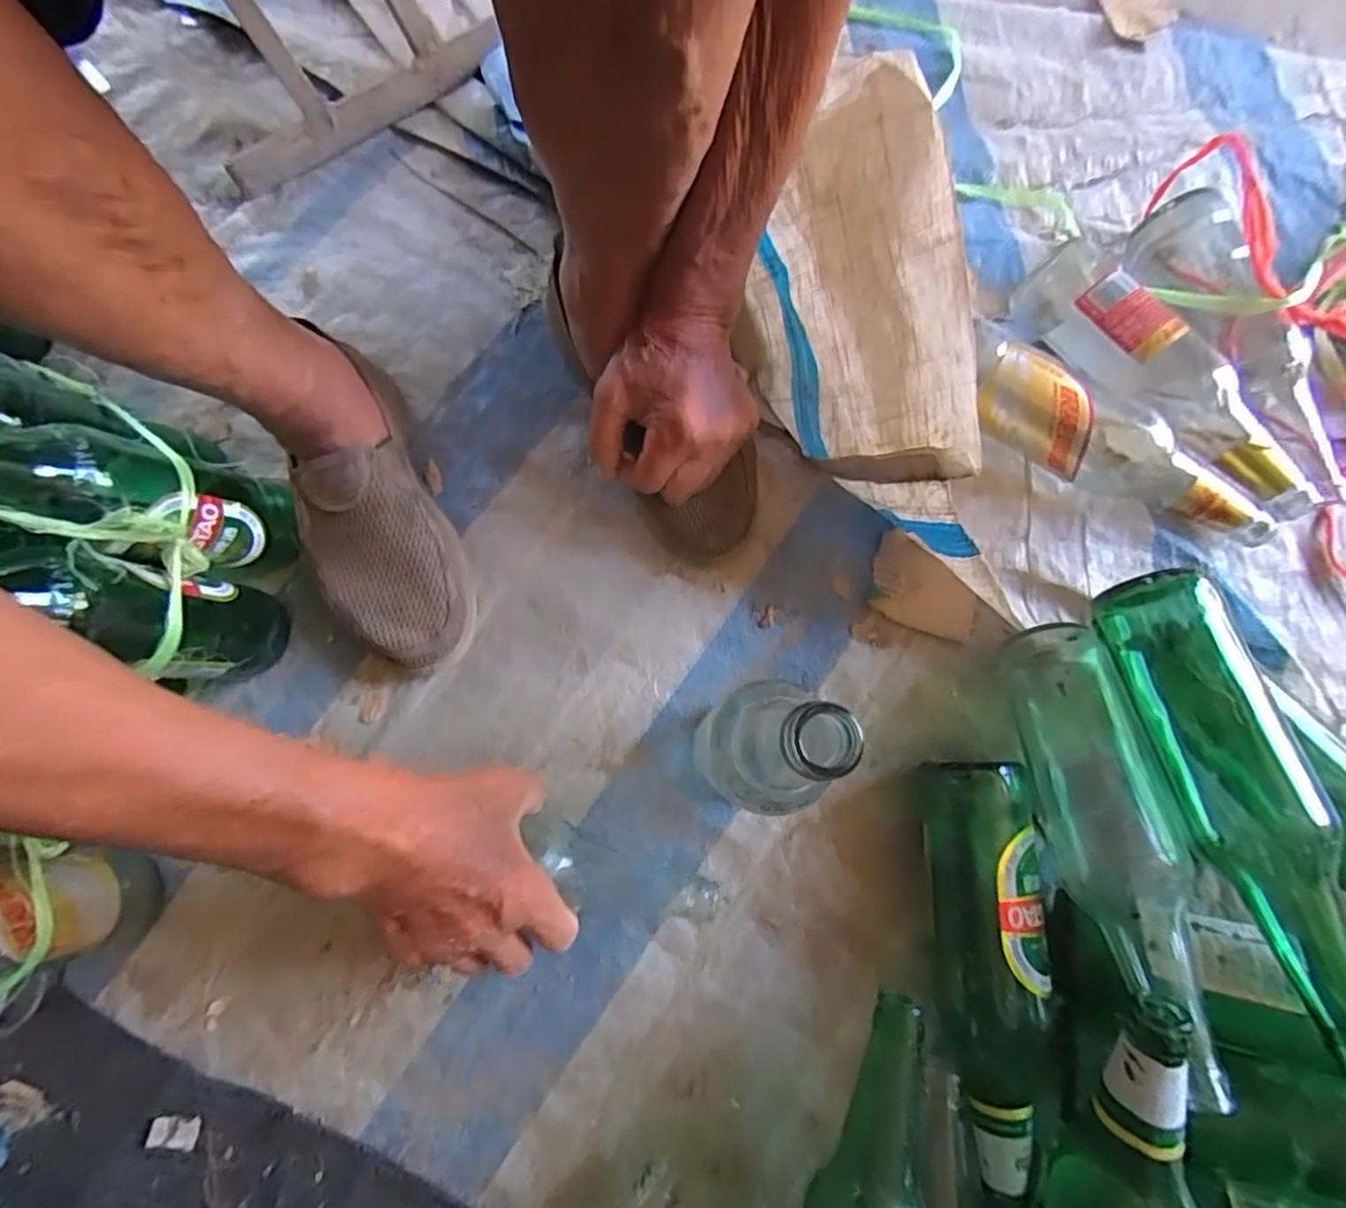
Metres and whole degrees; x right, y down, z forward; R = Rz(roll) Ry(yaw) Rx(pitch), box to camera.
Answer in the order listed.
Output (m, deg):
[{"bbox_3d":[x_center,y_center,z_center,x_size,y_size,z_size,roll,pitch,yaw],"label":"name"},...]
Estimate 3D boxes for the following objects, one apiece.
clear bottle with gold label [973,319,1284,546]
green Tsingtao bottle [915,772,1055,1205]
[{"bbox_3d":[0.327,-0.118,0.492,0.249,0.068,0.064,28,81,5],"label":"clear bottle with gold label"},{"bbox_3d":[0.201,0.229,0.417,0.063,0.066,0.251,-3,80,0],"label":"green Tsingtao bottle"}]

